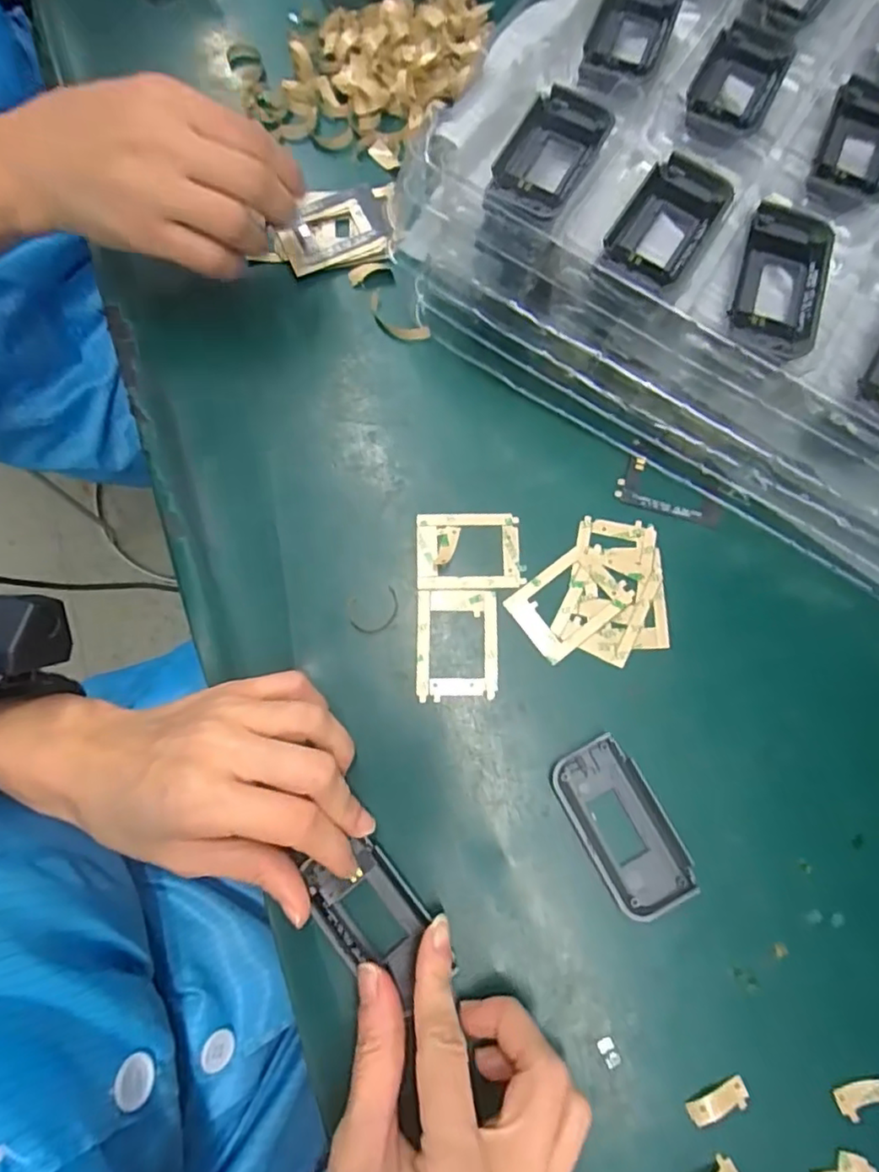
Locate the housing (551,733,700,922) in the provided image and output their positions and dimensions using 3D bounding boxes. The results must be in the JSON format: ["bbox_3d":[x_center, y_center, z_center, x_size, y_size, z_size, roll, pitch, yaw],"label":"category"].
[{"bbox_3d":[0.083,0.109,0.279,0.039,0.009,0.076,-27,77,-6],"label":"housing"}]

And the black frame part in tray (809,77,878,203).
[{"bbox_3d":[0.204,-0.214,0.294,0.037,0.006,0.073,23,78,6],"label":"black frame part in tray"}]

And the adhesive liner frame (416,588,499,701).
[{"bbox_3d":[0.008,0.029,0.301,0.039,0.004,0.053,1,76,1],"label":"adhesive liner frame"}]

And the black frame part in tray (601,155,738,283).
[{"bbox_3d":[0.103,-0.163,0.272,0.036,0.008,0.065,34,77,7],"label":"black frame part in tray"}]

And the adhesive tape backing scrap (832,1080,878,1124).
[{"bbox_3d":[0.178,0.213,0.254,0.025,0.004,0.012,-13,76,-3],"label":"adhesive tape backing scrap"}]

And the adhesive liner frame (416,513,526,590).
[{"bbox_3d":[0.015,-0.018,0.313,0.053,0.004,0.039,-2,76,0],"label":"adhesive liner frame"}]

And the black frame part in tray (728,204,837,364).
[{"bbox_3d":[0.149,-0.132,0.268,0.037,0.007,0.071,21,76,4],"label":"black frame part in tray"}]

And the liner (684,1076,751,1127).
[{"bbox_3d":[0.116,0.215,0.254,0.026,0.006,0.011,-18,77,-4],"label":"liner"}]

